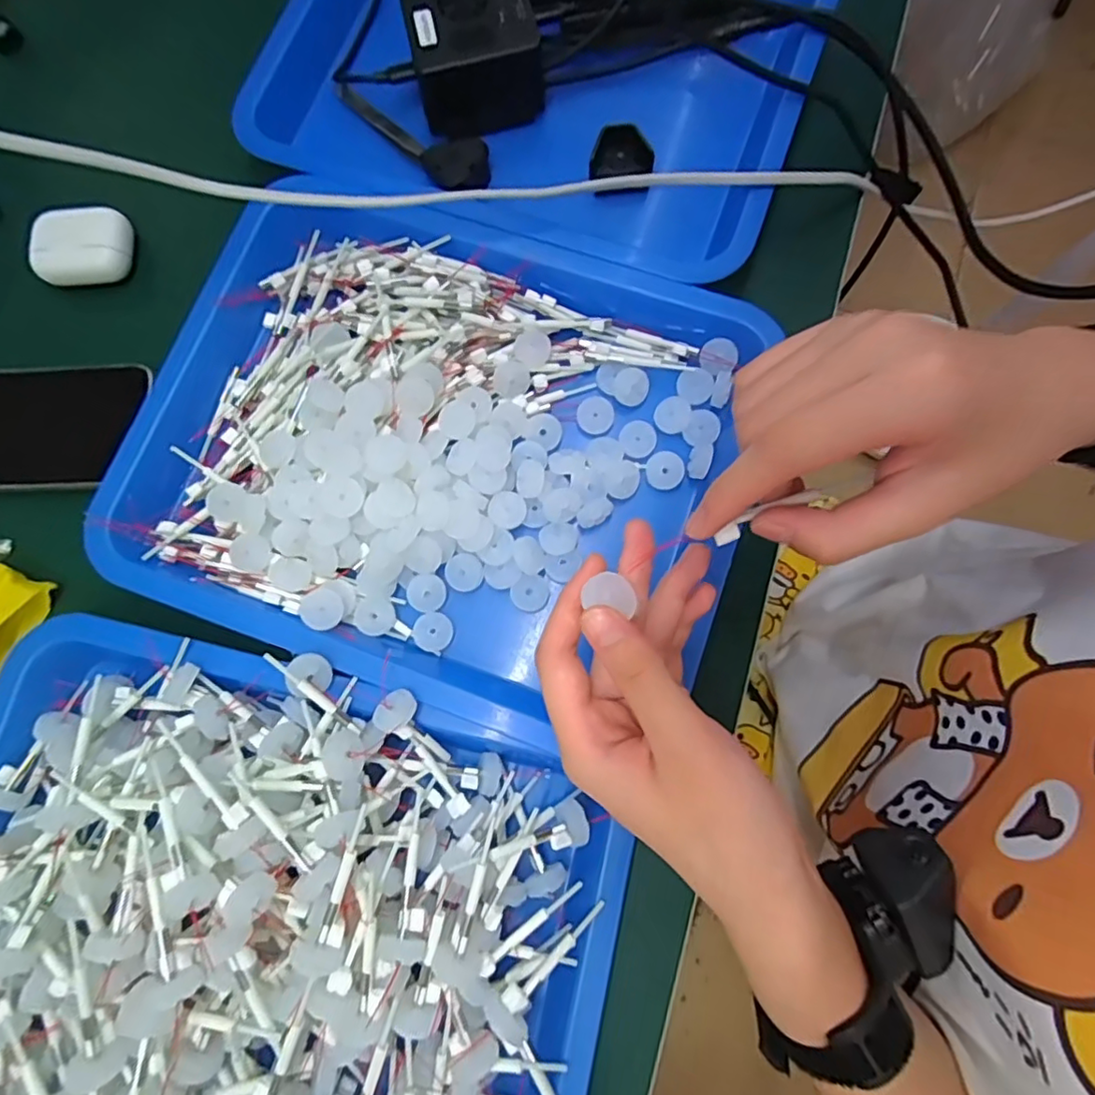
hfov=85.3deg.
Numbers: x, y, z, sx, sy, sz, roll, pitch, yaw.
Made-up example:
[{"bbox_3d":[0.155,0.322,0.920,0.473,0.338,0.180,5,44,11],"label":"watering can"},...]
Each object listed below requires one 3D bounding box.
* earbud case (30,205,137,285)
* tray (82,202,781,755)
[{"bbox_3d":[-0.294,-0.191,0.378,0.058,0.021,0.046,-9,79,0],"label":"earbud case"},{"bbox_3d":[-0.062,-0.056,0.333,0.320,0.035,0.255,19,80,5],"label":"tray"}]

